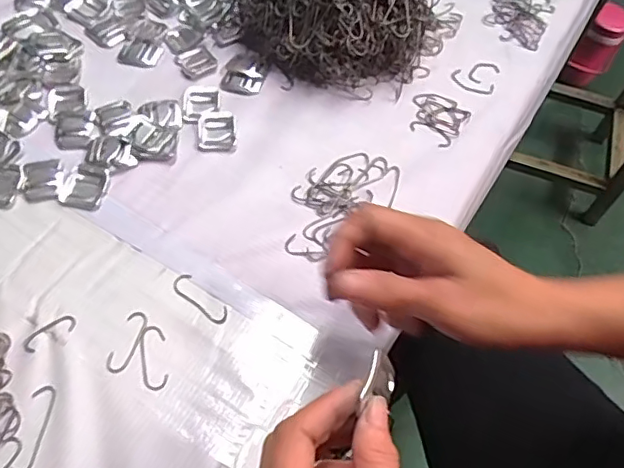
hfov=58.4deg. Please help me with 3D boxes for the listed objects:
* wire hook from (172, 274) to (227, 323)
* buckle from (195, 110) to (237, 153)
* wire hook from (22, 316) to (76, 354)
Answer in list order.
[{"bbox_3d":[-0.077,0.045,0.385,0.047,0.004,0.016,39,65,17],"label":"wire hook"},{"bbox_3d":[-0.078,-0.083,0.455,0.032,0.004,0.041,-1,60,-5],"label":"buckle"},{"bbox_3d":[-0.172,0.064,0.364,0.035,0.004,0.012,-31,67,-20],"label":"wire hook"}]

